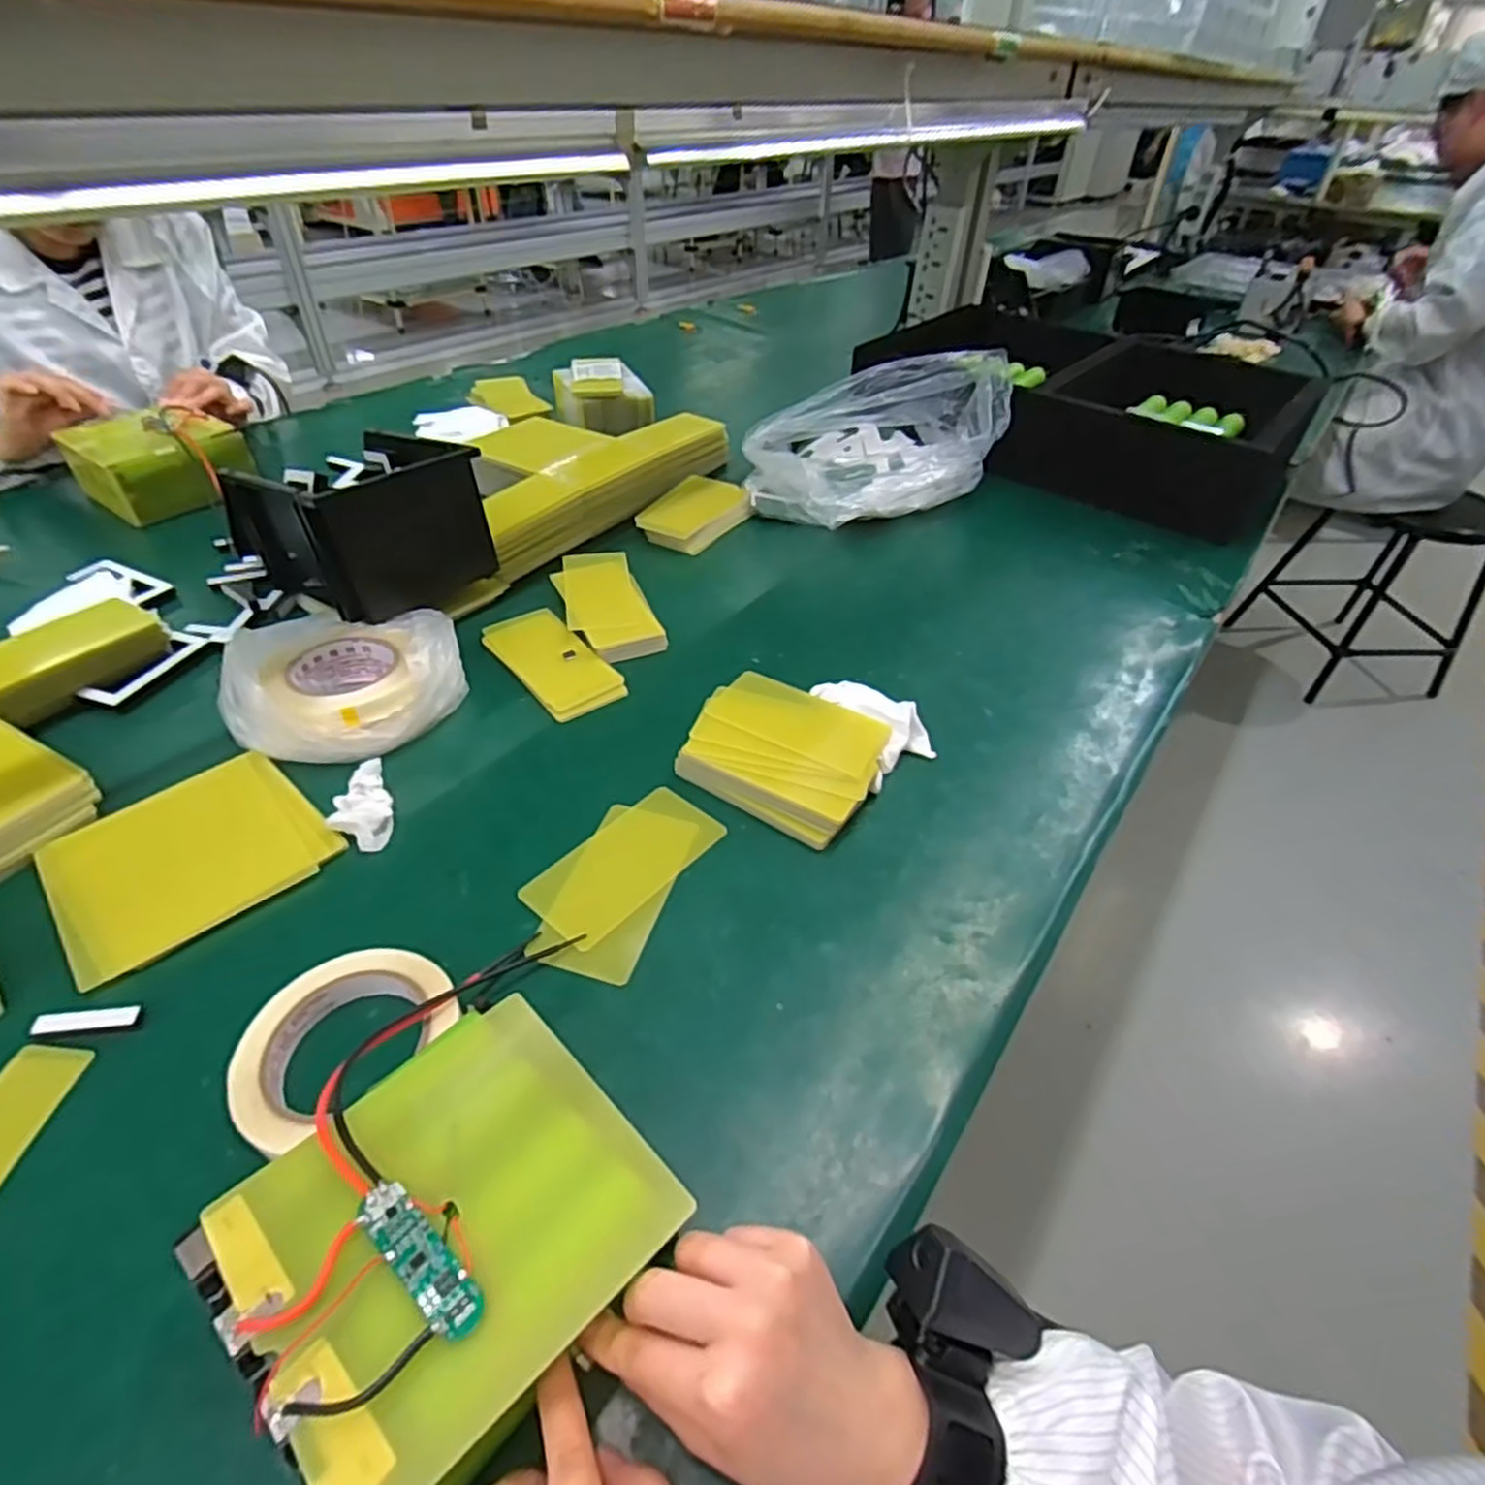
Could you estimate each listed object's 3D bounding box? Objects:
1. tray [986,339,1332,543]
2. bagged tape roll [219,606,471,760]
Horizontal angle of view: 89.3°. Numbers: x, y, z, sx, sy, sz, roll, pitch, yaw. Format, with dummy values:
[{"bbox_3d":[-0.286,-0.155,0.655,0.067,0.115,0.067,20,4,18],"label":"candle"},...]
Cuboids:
[{"bbox_3d":[0.561,-0.420,1.019,0.318,0.130,0.280,31,49,27],"label":"tray"},{"bbox_3d":[-0.328,-0.058,0.618,0.172,0.057,0.154,0,42,-4],"label":"bagged tape roll"}]

